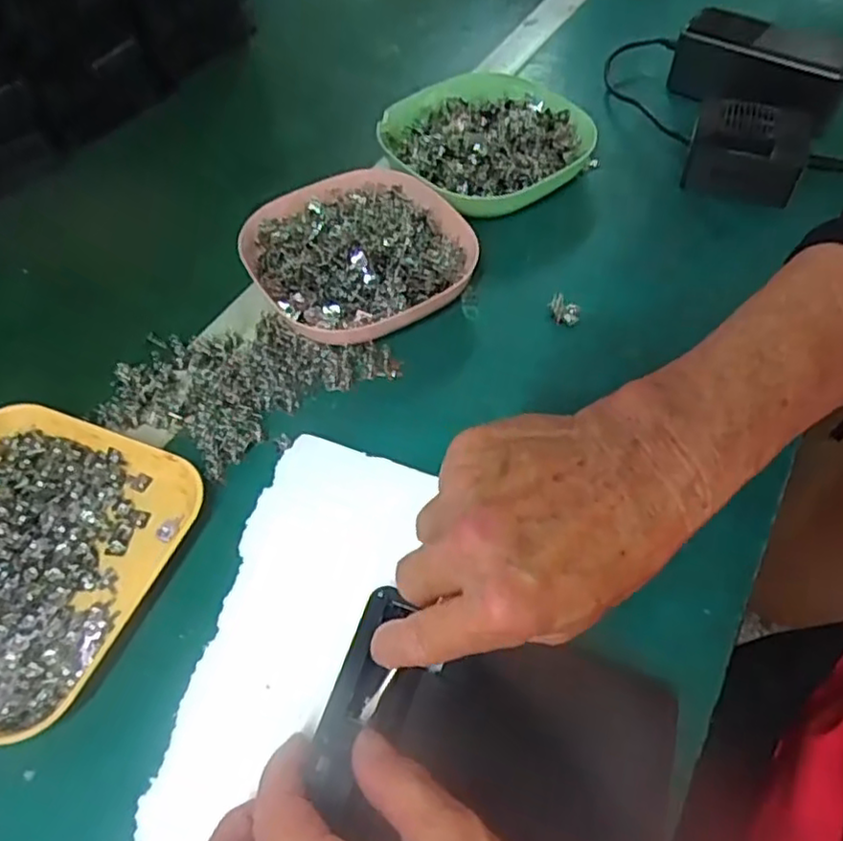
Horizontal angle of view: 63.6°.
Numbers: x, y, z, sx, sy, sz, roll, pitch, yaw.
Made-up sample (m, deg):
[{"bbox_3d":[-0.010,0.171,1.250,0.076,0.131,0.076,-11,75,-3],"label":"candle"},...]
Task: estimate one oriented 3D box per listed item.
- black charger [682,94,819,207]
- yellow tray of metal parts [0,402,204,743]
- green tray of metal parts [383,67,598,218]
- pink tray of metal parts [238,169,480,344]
[{"bbox_3d":[0.239,-0.197,0.496,0.081,0.056,0.064,16,56,13],"label":"black charger"},{"bbox_3d":[-0.199,0.064,0.333,0.140,0.015,0.144,18,56,15],"label":"yellow tray of metal parts"},{"bbox_3d":[0.050,-0.205,0.509,0.136,0.036,0.150,-31,59,-20],"label":"green tray of metal parts"},{"bbox_3d":[-0.040,-0.107,0.438,0.133,0.037,0.136,-26,57,-17],"label":"pink tray of metal parts"}]

